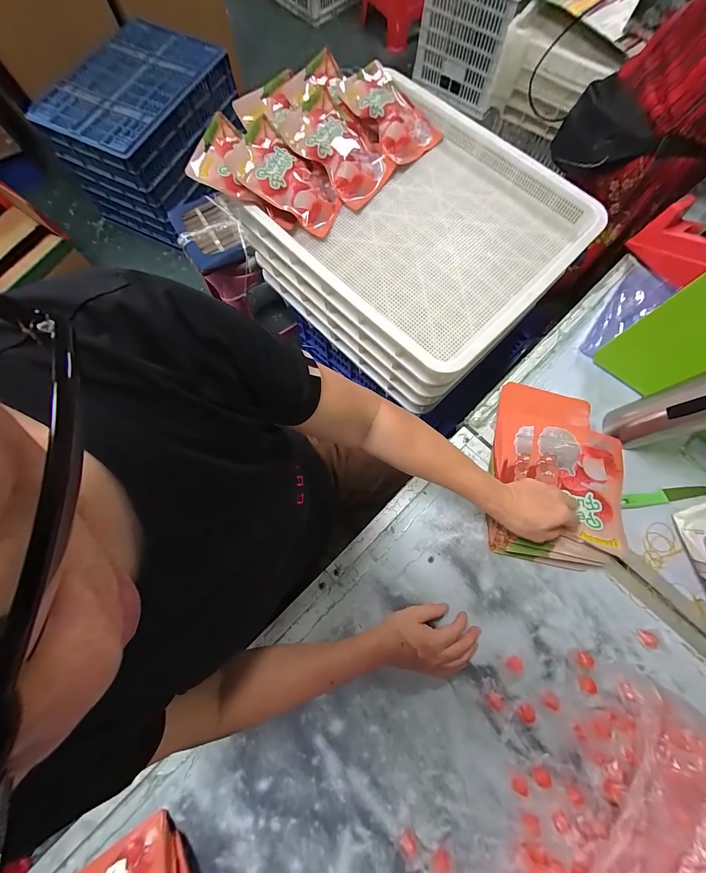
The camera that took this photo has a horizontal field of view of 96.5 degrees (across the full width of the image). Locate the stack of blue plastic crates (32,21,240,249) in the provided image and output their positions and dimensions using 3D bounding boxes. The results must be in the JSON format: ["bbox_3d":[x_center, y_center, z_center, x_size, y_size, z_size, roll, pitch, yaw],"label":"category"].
[{"bbox_3d":[-0.827,-1.220,1.268,0.492,0.318,0.681,26,77,7],"label":"stack of blue plastic crates"}]

